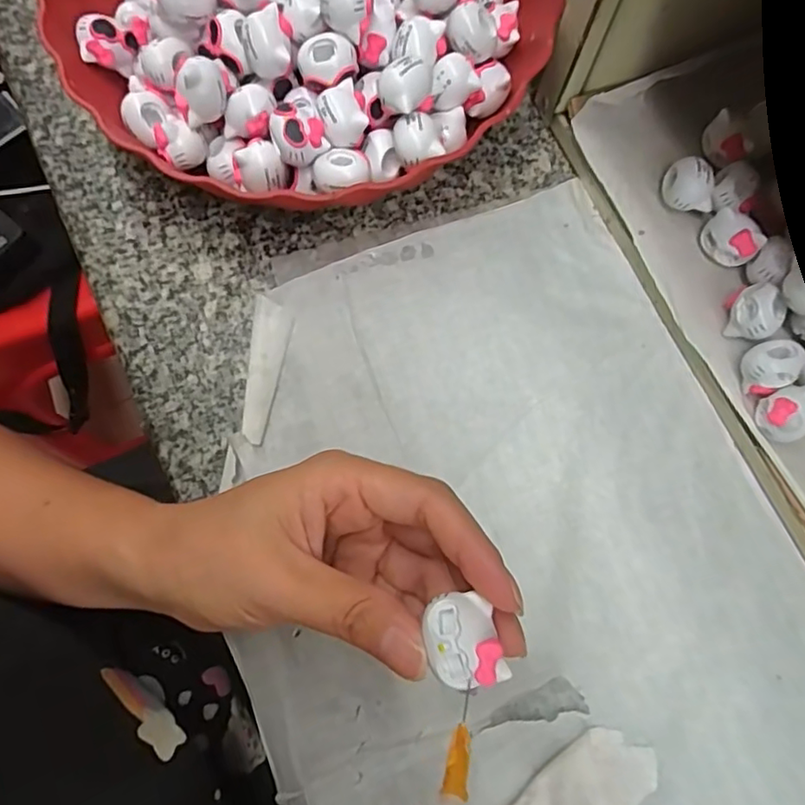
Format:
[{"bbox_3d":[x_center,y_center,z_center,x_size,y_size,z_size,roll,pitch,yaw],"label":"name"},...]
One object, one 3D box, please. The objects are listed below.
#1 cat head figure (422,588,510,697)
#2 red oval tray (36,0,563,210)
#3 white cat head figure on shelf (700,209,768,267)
[{"bbox_3d":[0.017,0.067,0.161,0.019,0.006,0.024,-17,78,-5],"label":"cat head figure"},{"bbox_3d":[-0.046,-0.204,0.290,0.236,0.066,0.237,38,79,8],"label":"red oval tray"},{"bbox_3d":[0.149,-0.074,0.266,0.013,0.020,0.025,-30,79,-8],"label":"white cat head figure on shelf"}]

